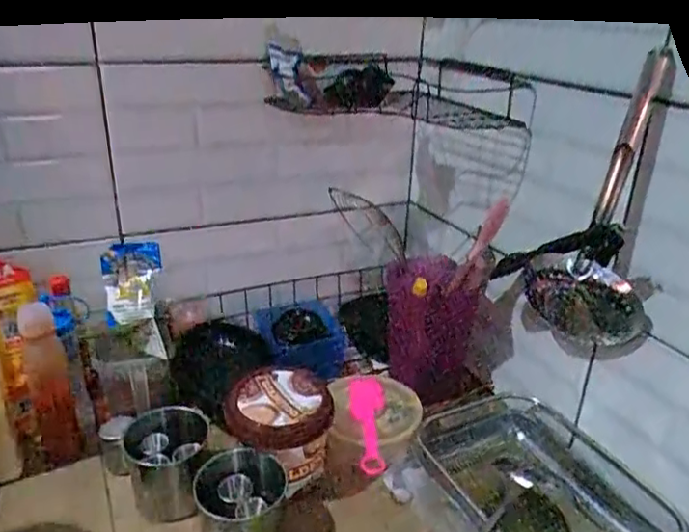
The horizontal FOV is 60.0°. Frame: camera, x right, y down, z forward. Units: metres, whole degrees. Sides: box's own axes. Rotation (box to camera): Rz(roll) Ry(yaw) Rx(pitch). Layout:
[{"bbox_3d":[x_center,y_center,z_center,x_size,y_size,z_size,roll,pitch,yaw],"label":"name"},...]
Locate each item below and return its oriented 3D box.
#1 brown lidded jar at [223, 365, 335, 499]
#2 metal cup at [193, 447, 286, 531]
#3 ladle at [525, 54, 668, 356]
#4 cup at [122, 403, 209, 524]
[{"bbox_3d":[-0.087,0.213,0.770,0.121,0.126,0.123,2,26,-1],"label":"brown lidded jar"},{"bbox_3d":[-0.119,0.286,0.688,0.101,0.105,0.091,-1,26,-8],"label":"metal cup"},{"bbox_3d":[0.288,-0.051,0.663,0.126,0.338,0.081,12,27,19],"label":"ladle"},{"bbox_3d":[-0.222,0.251,0.756,0.097,0.111,0.095,2,26,-1],"label":"cup"}]

